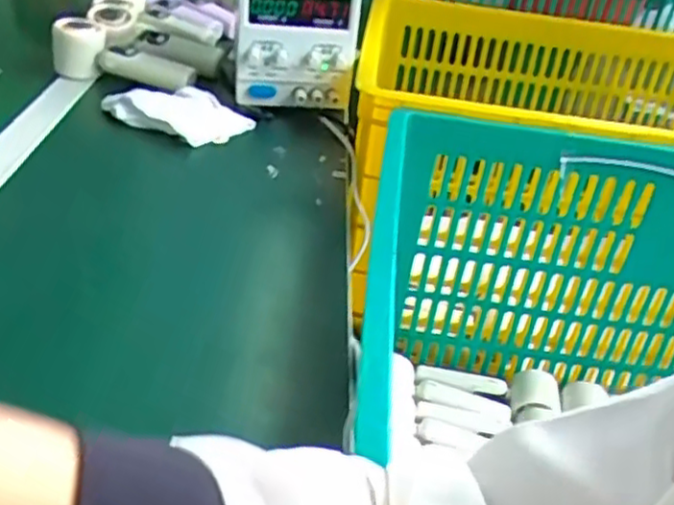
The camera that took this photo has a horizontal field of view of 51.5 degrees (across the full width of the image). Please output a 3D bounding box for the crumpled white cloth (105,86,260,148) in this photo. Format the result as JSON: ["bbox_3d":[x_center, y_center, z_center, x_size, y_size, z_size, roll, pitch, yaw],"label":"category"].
[{"bbox_3d":[-0.170,-0.150,0.739,0.144,0.030,0.091,22,35,24],"label":"crumpled white cloth"}]

